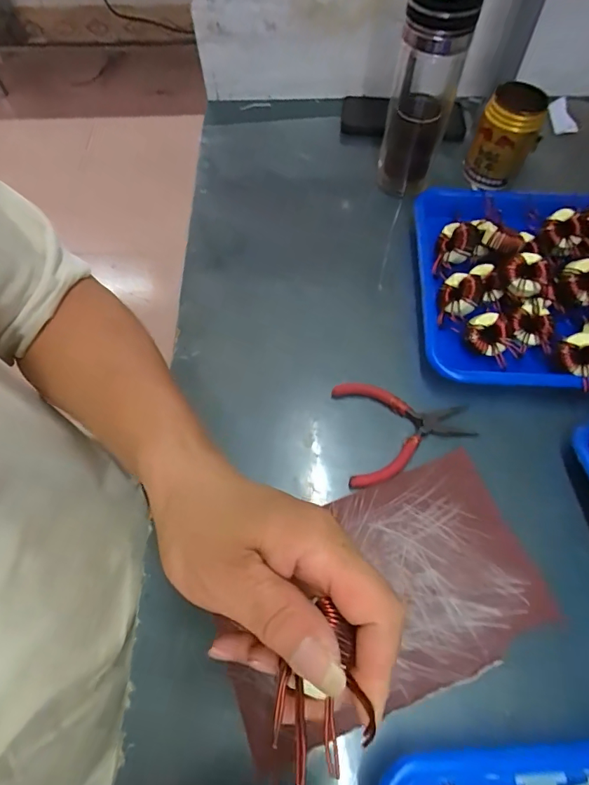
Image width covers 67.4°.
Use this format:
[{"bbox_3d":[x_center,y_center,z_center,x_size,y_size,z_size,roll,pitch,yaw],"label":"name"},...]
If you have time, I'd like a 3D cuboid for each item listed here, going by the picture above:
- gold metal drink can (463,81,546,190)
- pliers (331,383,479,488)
[{"bbox_3d":[0.240,-0.292,0.509,0.065,0.085,0.058,19,62,11],"label":"gold metal drink can"},{"bbox_3d":[0.095,0.029,0.380,0.111,0.011,0.090,-8,61,-4],"label":"pliers"}]

